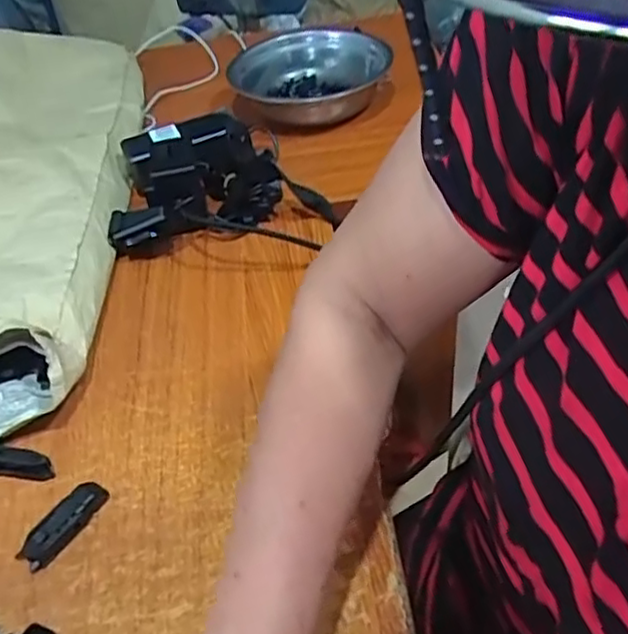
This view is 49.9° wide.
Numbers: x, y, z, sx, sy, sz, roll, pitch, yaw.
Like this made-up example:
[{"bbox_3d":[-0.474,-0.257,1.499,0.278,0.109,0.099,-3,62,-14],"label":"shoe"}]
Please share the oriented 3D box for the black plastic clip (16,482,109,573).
[{"bbox_3d":[-0.173,0.142,0.465,0.024,0.016,0.066,25,51,29],"label":"black plastic clip"}]

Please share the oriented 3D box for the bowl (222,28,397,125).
[{"bbox_3d":[-0.009,-0.302,0.868,0.178,0.079,0.178,-3,43,3],"label":"bowl"}]

